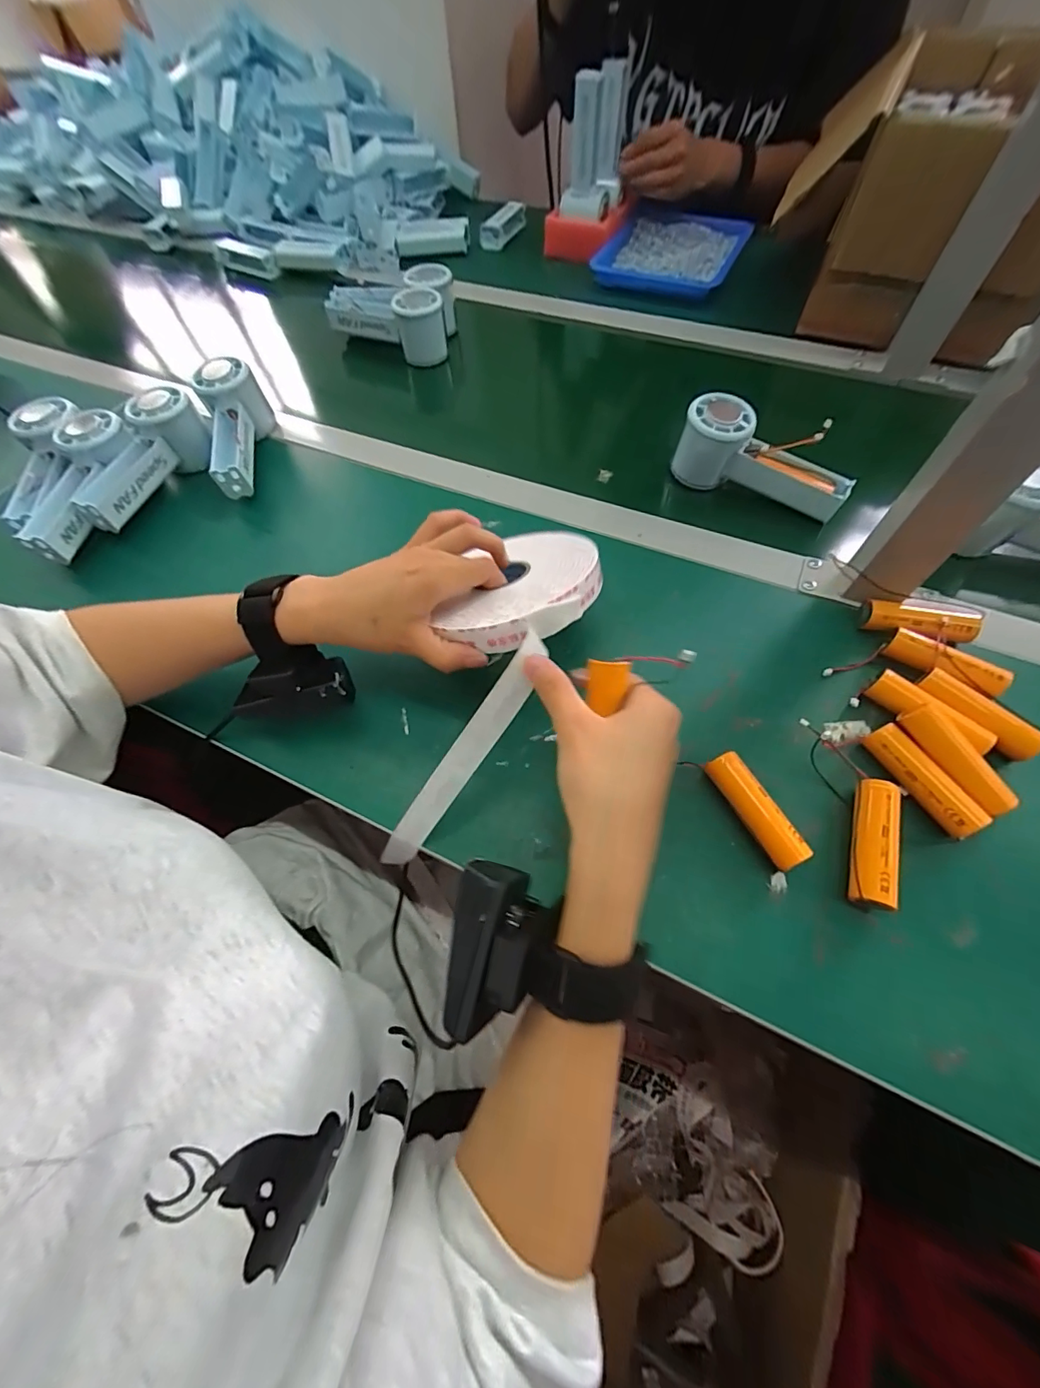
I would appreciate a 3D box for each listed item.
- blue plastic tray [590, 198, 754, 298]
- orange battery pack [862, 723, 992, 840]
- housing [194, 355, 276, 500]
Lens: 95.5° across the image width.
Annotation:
[{"bbox_3d":[0.212,-0.620,0.663,0.164,0.033,0.219,22,65,13],"label":"blue plastic tray"},{"bbox_3d":[0.245,0.051,0.288,0.019,0.014,0.071,-26,64,-12],"label":"orange battery pack"},{"bbox_3d":[-0.278,-0.255,0.466,0.063,0.074,0.134,-18,63,-8],"label":"housing"}]

